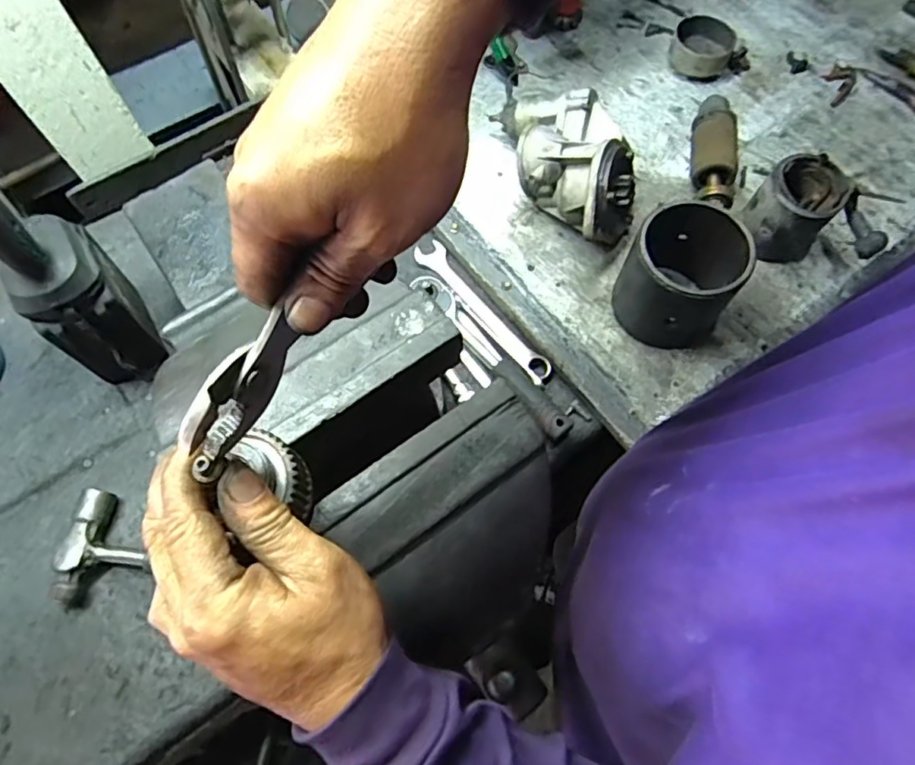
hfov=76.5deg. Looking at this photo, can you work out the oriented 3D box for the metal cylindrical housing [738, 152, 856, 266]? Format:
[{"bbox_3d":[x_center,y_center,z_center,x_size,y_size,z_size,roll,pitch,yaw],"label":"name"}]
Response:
[{"bbox_3d":[0.367,-0.187,0.641,0.078,0.098,0.078,0,67,0],"label":"metal cylindrical housing"}]

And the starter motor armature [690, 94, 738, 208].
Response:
[{"bbox_3d":[0.308,-0.276,0.689,0.055,0.057,0.157,13,68,5],"label":"starter motor armature"}]

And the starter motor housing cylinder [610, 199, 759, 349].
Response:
[{"bbox_3d":[0.231,-0.106,0.602,0.110,0.123,0.108,0,67,0],"label":"starter motor housing cylinder"}]

